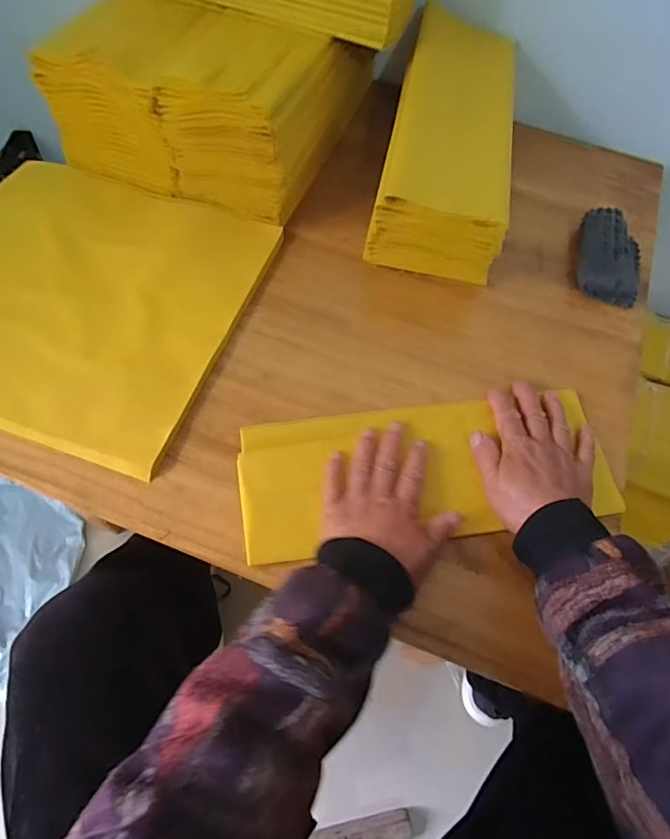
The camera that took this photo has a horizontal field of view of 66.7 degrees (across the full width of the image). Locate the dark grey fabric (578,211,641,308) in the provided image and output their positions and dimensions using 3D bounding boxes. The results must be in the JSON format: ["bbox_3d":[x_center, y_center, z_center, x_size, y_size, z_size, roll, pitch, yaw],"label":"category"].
[{"bbox_3d":[0.304,-0.177,0.557,0.071,0.032,0.108,12,64,1],"label":"dark grey fabric"}]

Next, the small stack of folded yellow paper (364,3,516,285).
[{"bbox_3d":[0.130,-0.306,0.569,0.130,0.103,0.306,13,64,2],"label":"small stack of folded yellow paper"}]

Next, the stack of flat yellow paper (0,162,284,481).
[{"bbox_3d":[-0.251,-0.125,0.503,0.310,0.011,0.296,19,66,5],"label":"stack of flat yellow paper"}]

